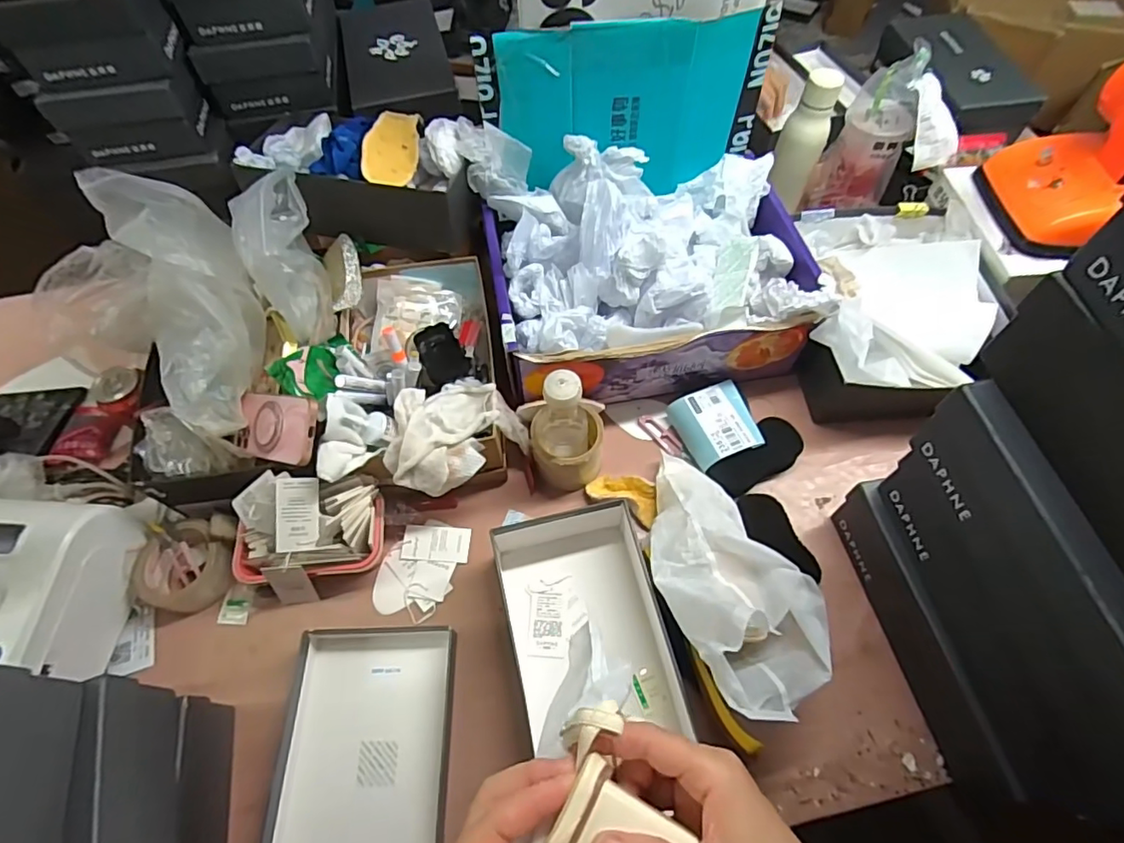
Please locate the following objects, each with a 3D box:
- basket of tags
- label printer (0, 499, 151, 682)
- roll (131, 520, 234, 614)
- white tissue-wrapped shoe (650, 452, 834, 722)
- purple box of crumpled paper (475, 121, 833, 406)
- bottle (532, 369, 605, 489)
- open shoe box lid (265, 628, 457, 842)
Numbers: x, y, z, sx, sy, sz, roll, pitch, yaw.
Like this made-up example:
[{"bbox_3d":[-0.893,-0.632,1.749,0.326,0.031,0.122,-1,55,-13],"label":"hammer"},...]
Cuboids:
[{"bbox_3d":[-0.290,0.132,0.636,0.167,0.112,0.119,-4,61,-1],"label":"basket of tags"},{"bbox_3d":[-0.577,0.181,0.587,0.177,0.115,0.175,-4,61,-1],"label":"label printer"},{"bbox_3d":[-0.443,0.174,0.658,0.105,0.045,0.098,0,61,1],"label":"roll"},{"bbox_3d":[0.158,0.151,0.586,0.130,0.147,0.285,-16,62,-8],"label":"white tissue-wrapped shoe"},{"bbox_3d":[0.103,-0.213,0.741,0.398,0.181,0.306,-9,61,-4],"label":"purple box of crumpled paper"},{"bbox_3d":[0.003,0.004,0.656,0.092,0.181,0.091,-4,61,-1],"label":"bottle"},{"bbox_3d":[-0.197,0.364,0.545,0.159,0.032,0.305,-1,61,1],"label":"open shoe box lid"}]

